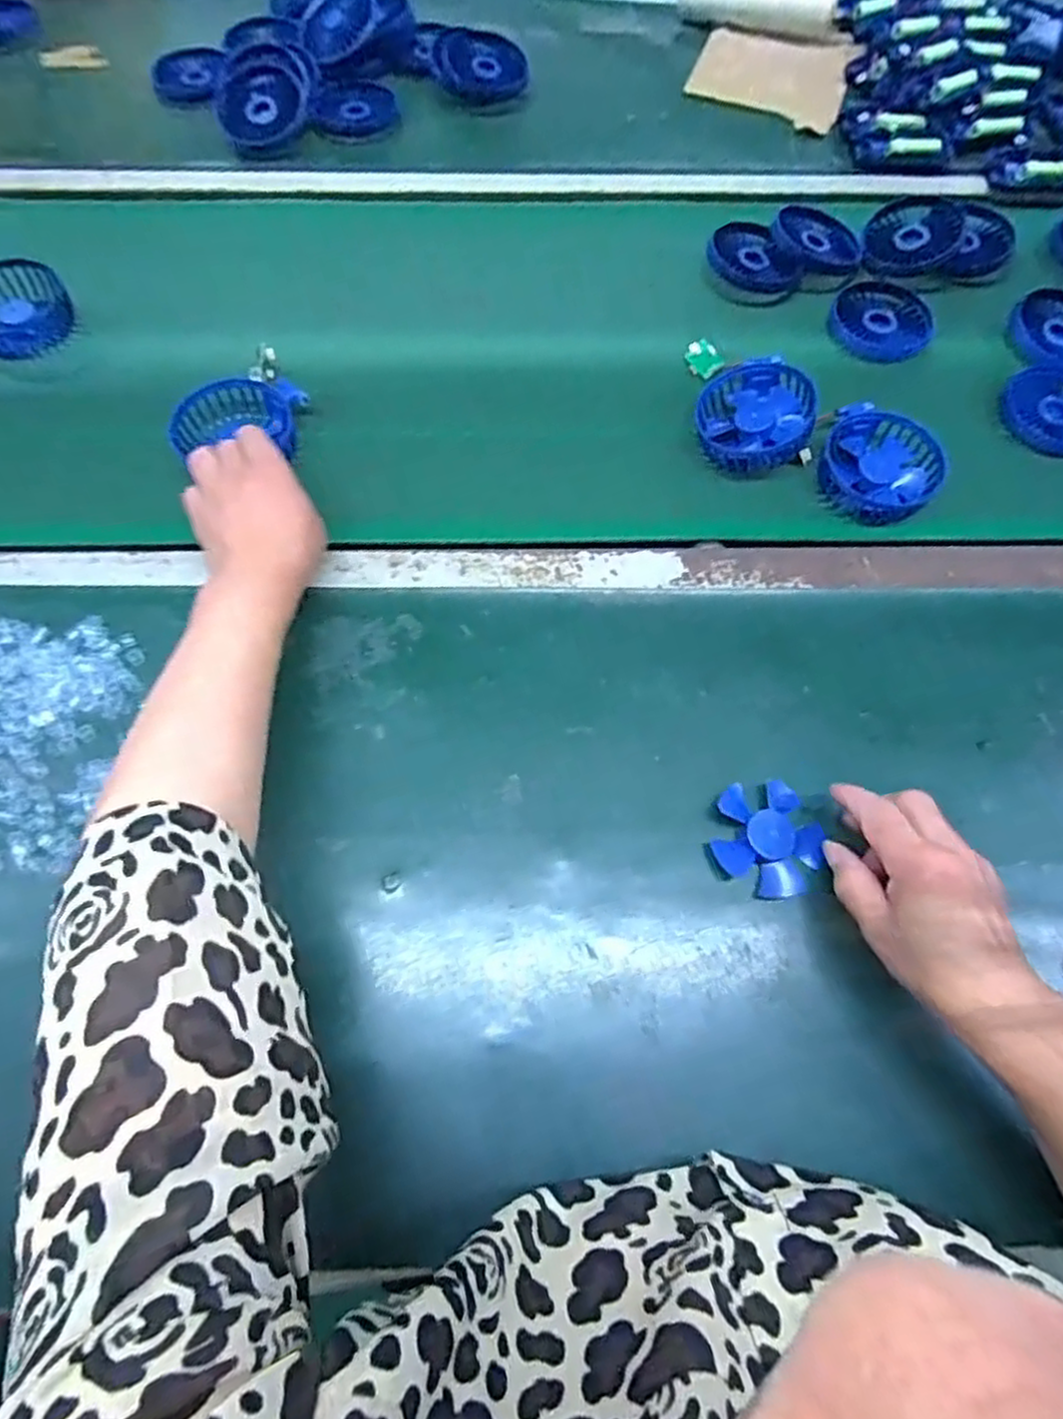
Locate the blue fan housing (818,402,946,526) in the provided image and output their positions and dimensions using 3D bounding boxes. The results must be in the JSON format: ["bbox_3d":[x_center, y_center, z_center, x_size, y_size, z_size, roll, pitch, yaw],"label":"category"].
[{"bbox_3d":[0.270,-0.191,0.561,0.086,0.025,0.097,30,71,9],"label":"blue fan housing"}]

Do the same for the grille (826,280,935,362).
[{"bbox_3d":[0.314,-0.347,0.649,0.086,0.022,0.086,1,70,-2],"label":"grille"}]

